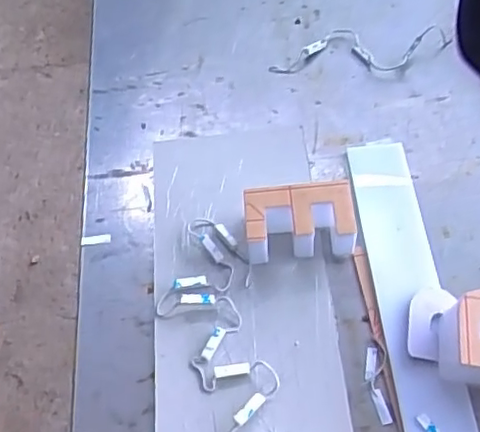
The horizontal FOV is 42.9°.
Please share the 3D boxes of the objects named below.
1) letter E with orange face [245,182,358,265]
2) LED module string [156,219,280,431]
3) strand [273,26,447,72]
[{"bbox_3d":[0.047,0.005,0.484,0.082,0.046,0.043,-6,59,3],"label":"letter E with orange face"},{"bbox_3d":[-0.004,0.116,0.444,0.073,0.016,0.248,-17,59,-4],"label":"LED module string"},{"bbox_3d":[0.119,-0.168,0.607,0.172,0.017,0.052,-1,60,6],"label":"strand"}]

